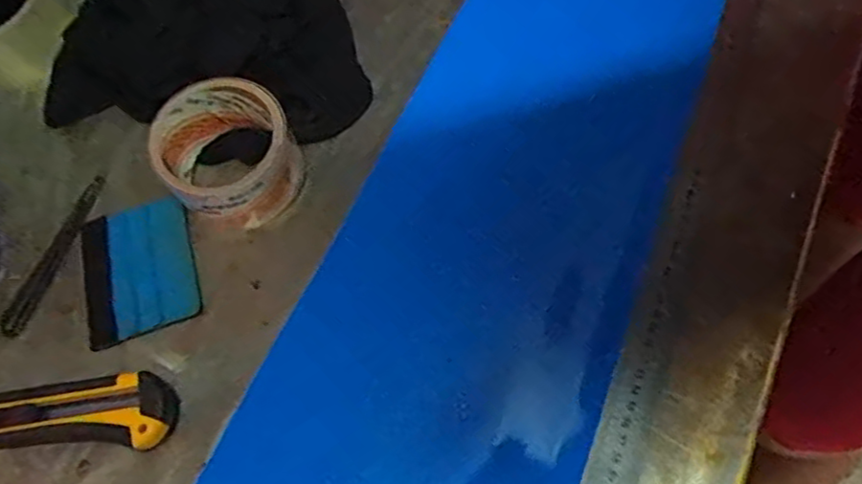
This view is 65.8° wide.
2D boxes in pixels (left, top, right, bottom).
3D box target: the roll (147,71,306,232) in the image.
[{"bbox_3d":[-0.135,-0.059,0.445,0.084,0.065,0.084,-2,61,3],"label":"roll"}]

